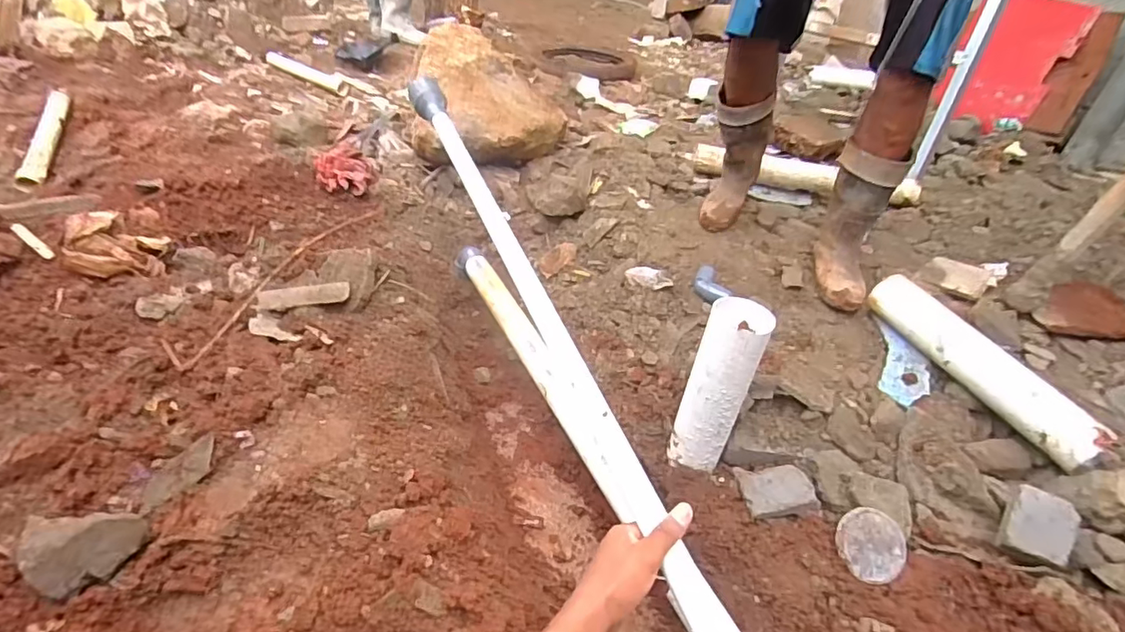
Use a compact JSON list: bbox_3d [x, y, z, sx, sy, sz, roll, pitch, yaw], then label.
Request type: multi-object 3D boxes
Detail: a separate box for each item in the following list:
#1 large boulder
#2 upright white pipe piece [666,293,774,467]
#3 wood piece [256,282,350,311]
[{"bbox_3d":[-0.221,-0.640,1.700,0.458,0.368,0.353,2,38,-3],"label":"large boulder"},{"bbox_3d":[0.247,0.114,0.876,0.093,0.300,0.095,22,42,22],"label":"upright white pipe piece"},{"bbox_3d":[-0.487,-0.036,1.034,0.166,0.014,0.046,-10,68,-7],"label":"wood piece"}]

